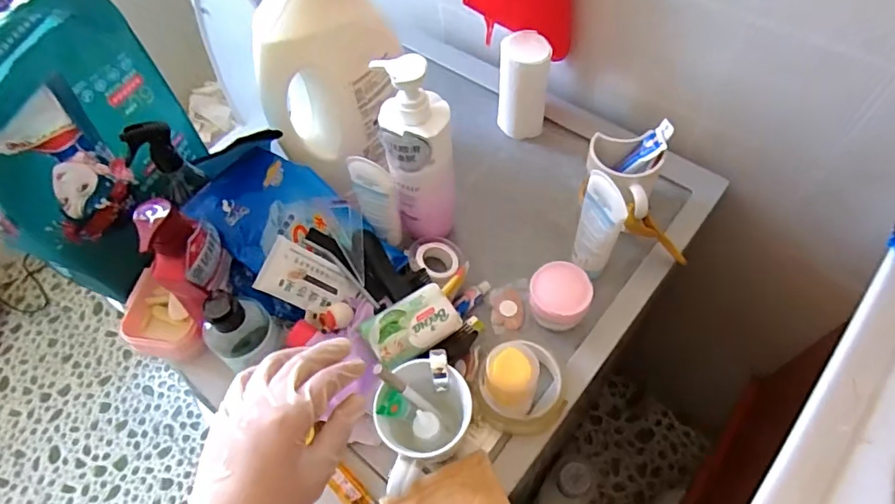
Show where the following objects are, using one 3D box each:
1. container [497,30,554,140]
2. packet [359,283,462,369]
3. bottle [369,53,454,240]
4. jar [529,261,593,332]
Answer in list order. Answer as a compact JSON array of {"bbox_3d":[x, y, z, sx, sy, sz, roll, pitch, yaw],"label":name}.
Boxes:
[{"bbox_3d":[0.100,-0.219,0.705,0.064,0.134,0.063,0,59,5],"label":"container"},{"bbox_3d":[-0.035,0.070,0.514,0.088,0.018,0.053,-34,62,-15],"label":"packet"},{"bbox_3d":[-0.027,-0.093,0.565,0.069,0.240,0.064,-9,59,-1],"label":"bottle"},{"bbox_3d":[0.119,0.050,0.568,0.061,0.058,0.056,-2,59,3],"label":"jar"}]

